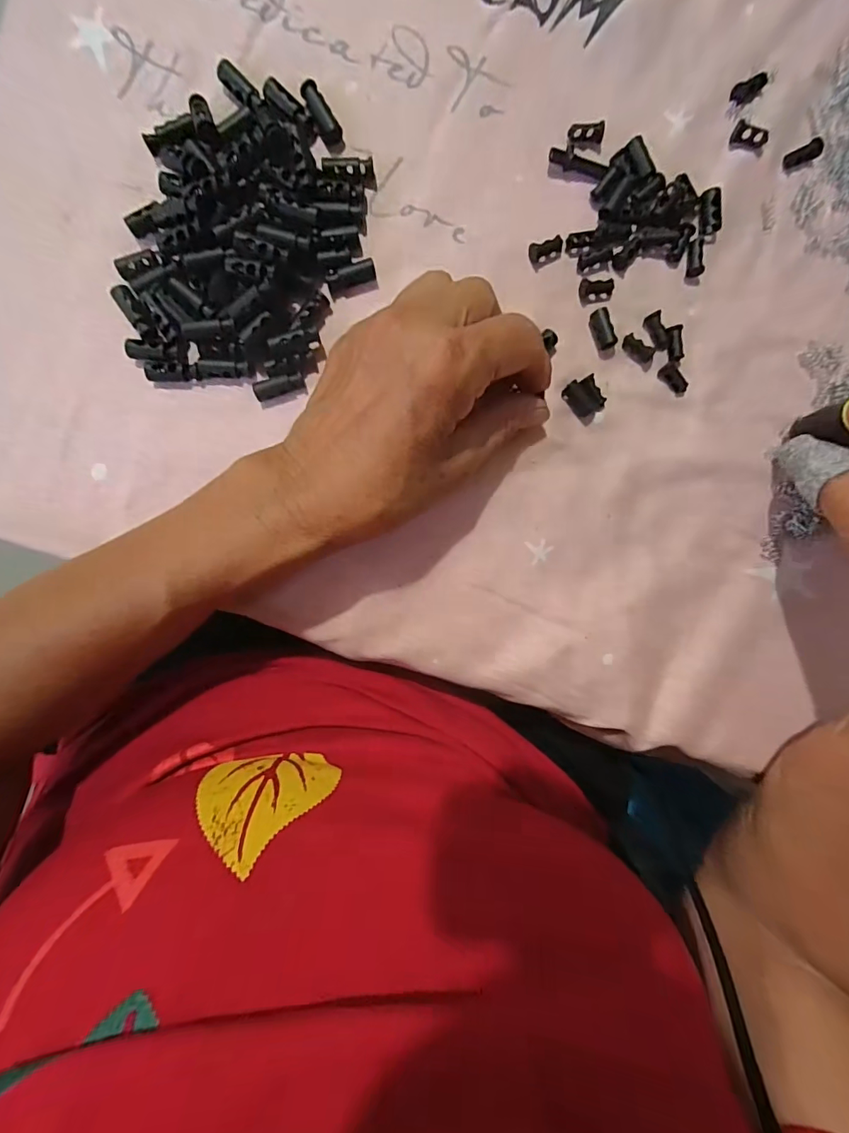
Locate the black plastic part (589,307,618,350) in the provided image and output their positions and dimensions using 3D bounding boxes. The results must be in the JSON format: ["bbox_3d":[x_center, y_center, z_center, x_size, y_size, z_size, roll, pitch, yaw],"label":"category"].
[{"bbox_3d":[0.091,-0.121,0.232,0.008,0.008,0.019,-18,96,-1],"label":"black plastic part"}]

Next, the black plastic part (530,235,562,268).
[{"bbox_3d":[0.061,-0.158,0.229,0.017,0.004,0.009,-21,96,-1],"label":"black plastic part"}]

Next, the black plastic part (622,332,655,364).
[{"bbox_3d":[0.111,-0.112,0.236,0.018,0.004,0.009,29,93,-5],"label":"black plastic part"}]

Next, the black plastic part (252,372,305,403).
[{"bbox_3d":[-0.071,-0.088,0.223,0.024,0.005,0.008,-18,96,-1],"label":"black plastic part"}]

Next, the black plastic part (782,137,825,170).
[{"bbox_3d":[0.193,-0.210,0.232,0.020,0.004,0.008,-21,96,12],"label":"black plastic part"}]

